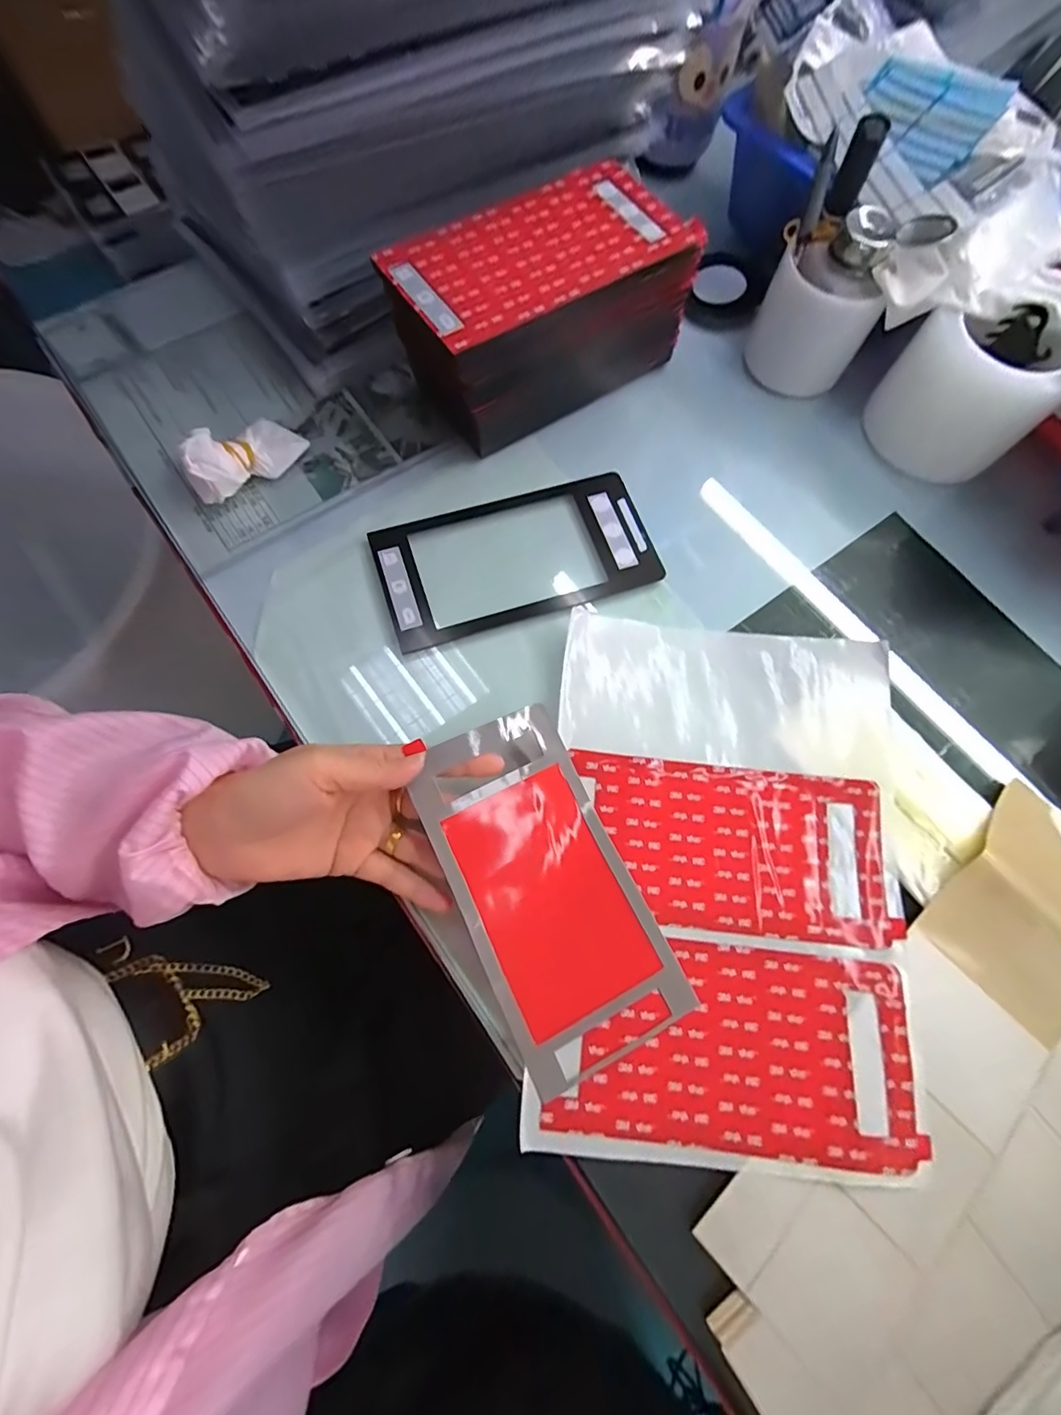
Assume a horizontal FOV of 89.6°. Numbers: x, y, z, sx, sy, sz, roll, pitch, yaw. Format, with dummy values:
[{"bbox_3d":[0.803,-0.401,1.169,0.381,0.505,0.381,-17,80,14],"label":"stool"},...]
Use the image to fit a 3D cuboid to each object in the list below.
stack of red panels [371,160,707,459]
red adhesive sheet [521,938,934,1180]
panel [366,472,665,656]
[{"bbox_3d":[0.010,-0.291,0.391,0.207,0.097,0.101,-33,76,-12],"label":"stack of red panels"},{"bbox_3d":[0.107,0.189,0.292,0.207,0.009,0.105,7,71,0],"label":"red adhesive sheet"},{"bbox_3d":[-0.009,-0.109,0.390,0.198,0.010,0.100,-18,74,-9],"label":"panel"}]

